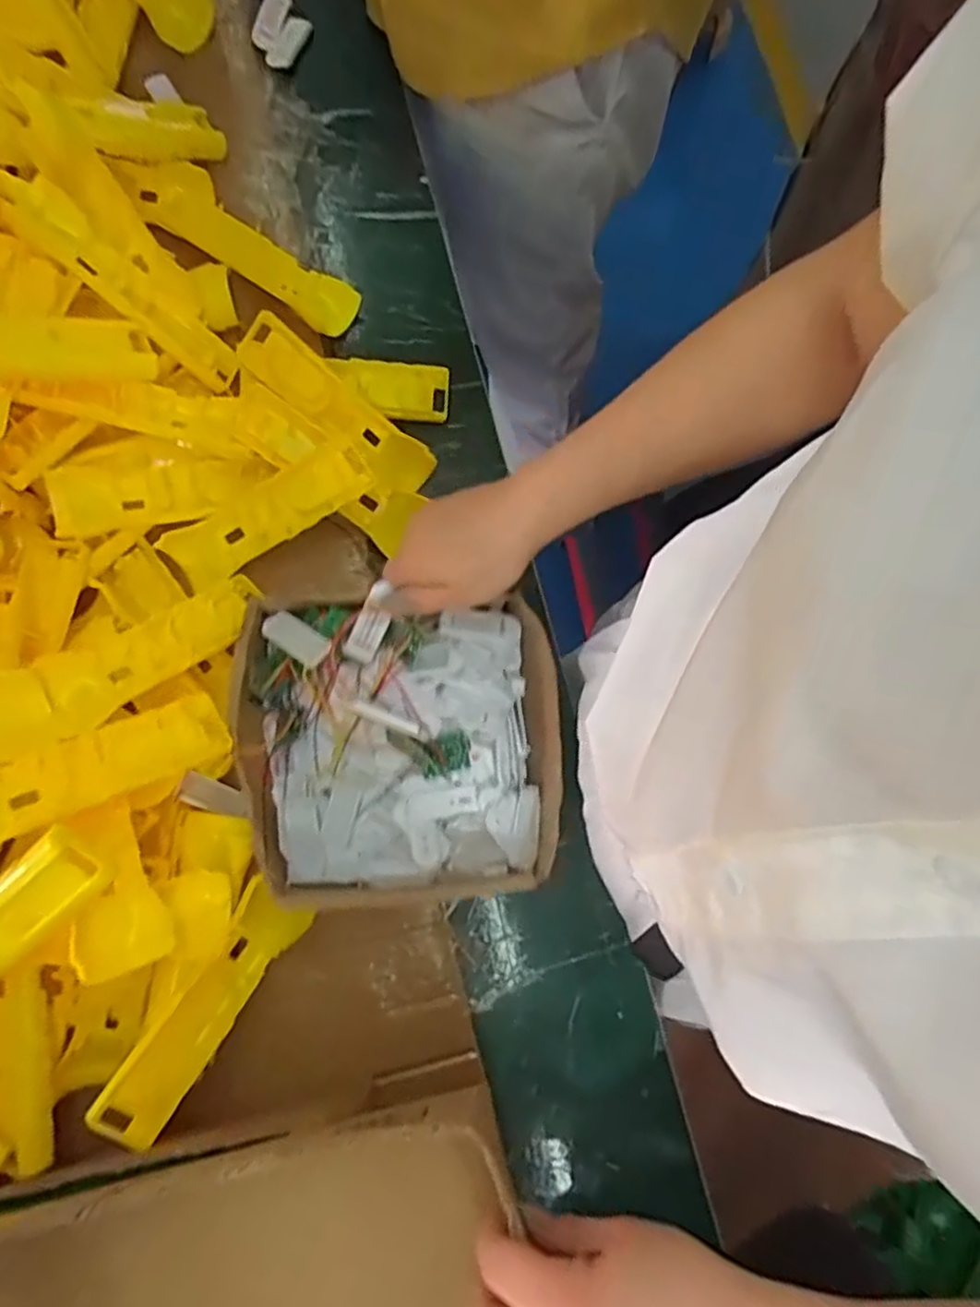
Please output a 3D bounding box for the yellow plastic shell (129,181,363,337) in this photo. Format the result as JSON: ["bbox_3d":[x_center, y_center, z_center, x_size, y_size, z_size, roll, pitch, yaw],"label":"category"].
[{"bbox_3d":[-0.199,-0.328,0.587,0.205,0.022,0.044,33,80,5],"label":"yellow plastic shell"}]

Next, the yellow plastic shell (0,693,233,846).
[{"bbox_3d":[-0.239,0.069,0.421,0.163,0.013,0.048,-21,79,-32],"label":"yellow plastic shell"}]

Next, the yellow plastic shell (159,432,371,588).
[{"bbox_3d":[-0.161,-0.101,0.518,0.157,0.025,0.043,-27,80,9],"label":"yellow plastic shell"}]

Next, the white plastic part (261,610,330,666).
[{"bbox_3d":[-0.130,-0.011,0.478,0.051,0.007,0.023,29,80,18],"label":"white plastic part"}]

